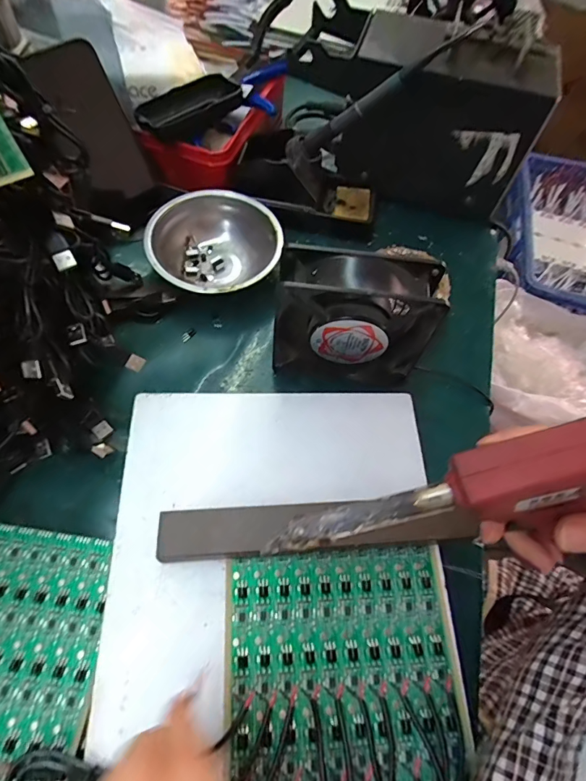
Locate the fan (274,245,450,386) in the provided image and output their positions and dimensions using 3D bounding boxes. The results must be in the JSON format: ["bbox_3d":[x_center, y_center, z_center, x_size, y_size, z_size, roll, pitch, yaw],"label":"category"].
[{"bbox_3d":[0.049,-0.053,0.348,0.126,0.117,0.039,8,62,0],"label":"fan"}]

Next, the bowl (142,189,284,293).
[{"bbox_3d":[-0.073,-0.134,0.420,0.123,0.048,0.116,2,62,-5],"label":"bowl"}]

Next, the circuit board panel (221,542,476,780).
[{"bbox_3d":[0.031,0.167,0.263,0.140,0.011,0.134,0,63,-6],"label":"circuit board panel"}]

